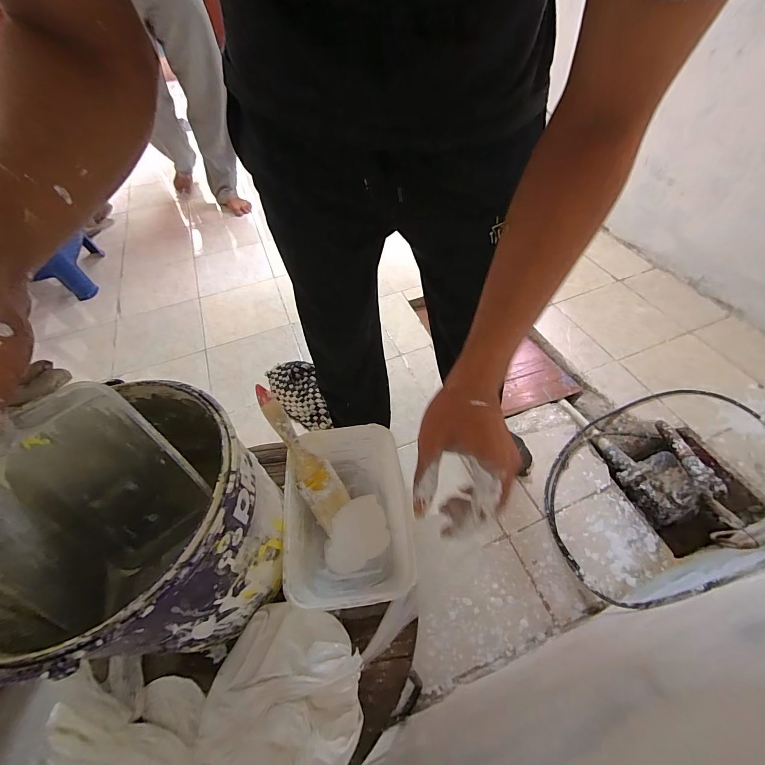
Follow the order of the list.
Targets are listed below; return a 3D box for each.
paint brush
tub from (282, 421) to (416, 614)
[{"bbox_3d":[-0.091,0.077,0.373,0.039,0.016,0.164,-31,88,-15],"label":"paint brush"},{"bbox_3d":[-0.035,0.137,0.366,0.126,0.059,0.173,-8,53,-3],"label":"tub"}]

